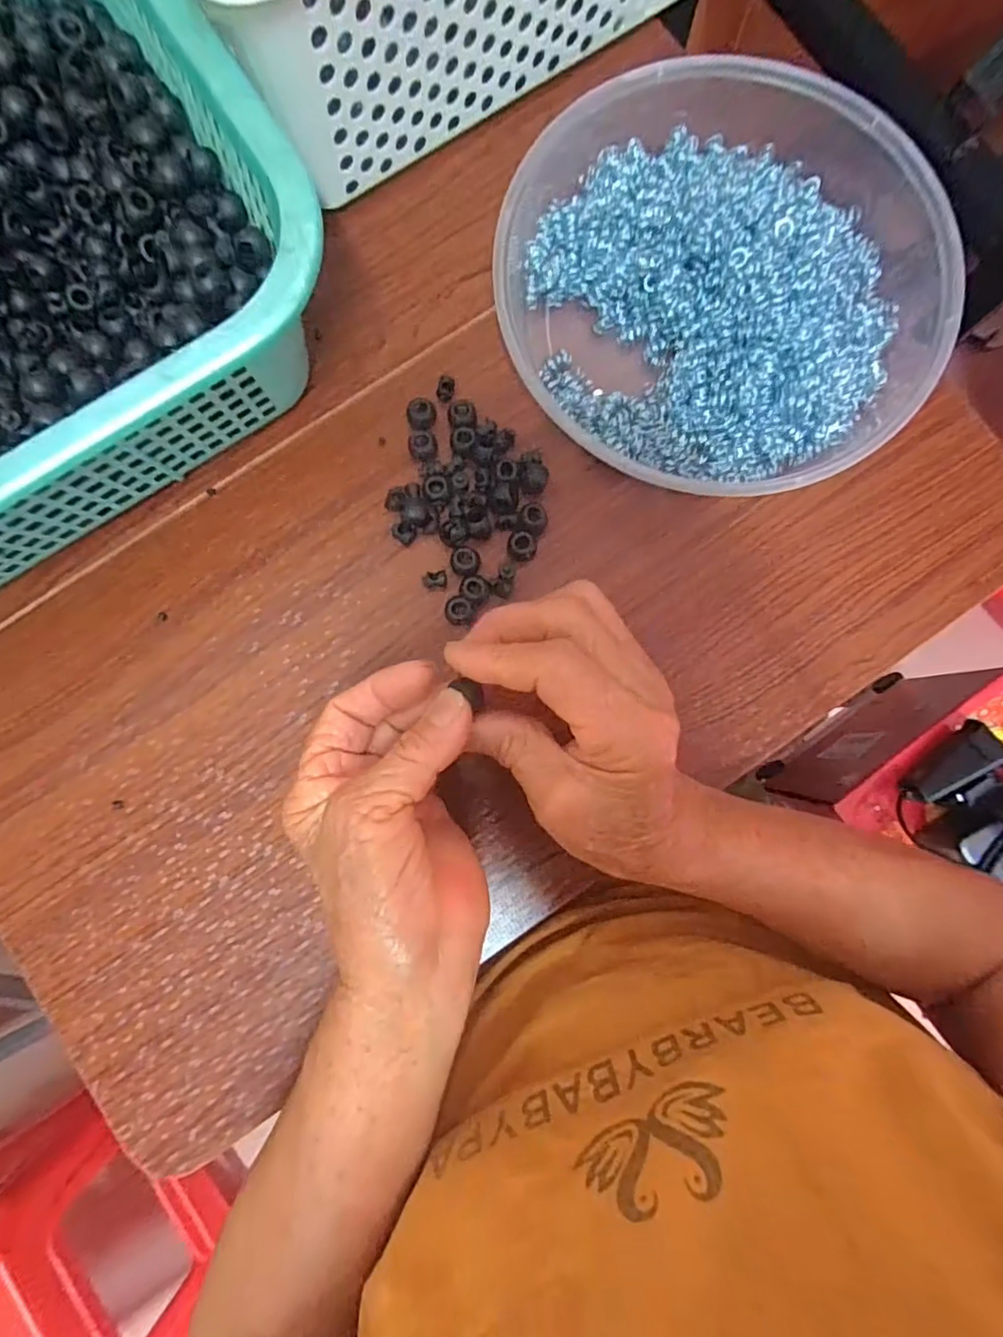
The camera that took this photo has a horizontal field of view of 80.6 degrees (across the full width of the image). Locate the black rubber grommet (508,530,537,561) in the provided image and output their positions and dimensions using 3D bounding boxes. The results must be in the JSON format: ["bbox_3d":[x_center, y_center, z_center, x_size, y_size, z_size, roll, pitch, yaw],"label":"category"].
[{"bbox_3d":[0.011,-0.064,0.313,0.015,0.012,0.016,0,84,0],"label":"black rubber grommet"}]

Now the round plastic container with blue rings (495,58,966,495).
[{"bbox_3d":[0.111,-0.197,0.311,0.217,0.043,0.217,0,84,0],"label":"round plastic container with blue rings"}]

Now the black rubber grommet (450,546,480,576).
[{"bbox_3d":[-0.019,-0.057,0.310,0.015,0.008,0.015,0,84,0],"label":"black rubber grommet"}]

